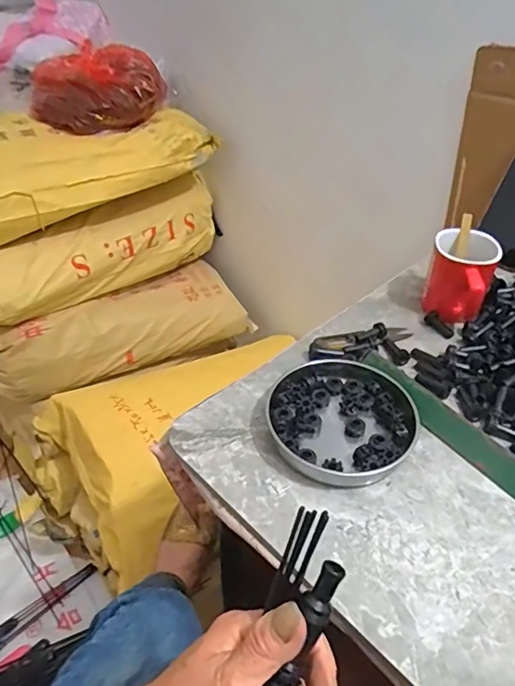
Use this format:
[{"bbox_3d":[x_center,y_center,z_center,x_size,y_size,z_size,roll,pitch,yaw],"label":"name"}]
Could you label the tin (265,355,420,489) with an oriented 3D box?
[{"bbox_3d":[0.080,0.072,0.500,0.141,0.025,0.137,1,41,-1],"label":"tin"}]

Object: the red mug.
[{"bbox_3d":[0.234,-0.073,0.614,0.072,0.083,0.107,17,43,17],"label":"red mug"}]

